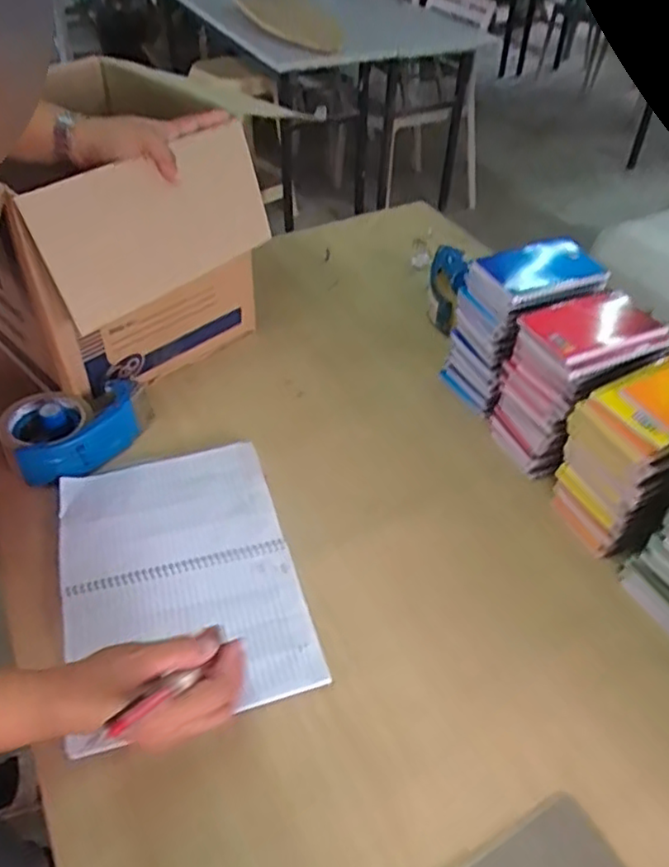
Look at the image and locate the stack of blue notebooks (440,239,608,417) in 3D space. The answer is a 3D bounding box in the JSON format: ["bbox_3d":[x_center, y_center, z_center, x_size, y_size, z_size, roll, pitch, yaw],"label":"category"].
[{"bbox_3d":[0.226,-0.128,0.790,0.152,0.165,0.102,-16,48,-16],"label":"stack of blue notebooks"}]

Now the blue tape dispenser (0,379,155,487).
[{"bbox_3d":[-0.283,-0.006,0.727,0.153,0.054,0.105,-24,55,-16],"label":"blue tape dispenser"}]

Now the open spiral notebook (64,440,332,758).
[{"bbox_3d":[-0.150,0.129,0.628,0.208,0.013,0.300,-12,46,-14],"label":"open spiral notebook"}]

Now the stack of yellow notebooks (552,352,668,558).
[{"bbox_3d":[0.324,0.021,0.654,0.161,0.162,0.109,-19,48,-18],"label":"stack of yellow notebooks"}]

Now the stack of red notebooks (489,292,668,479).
[{"bbox_3d":[0.267,-0.051,0.720,0.132,0.174,0.110,-15,47,-15],"label":"stack of red notebooks"}]

